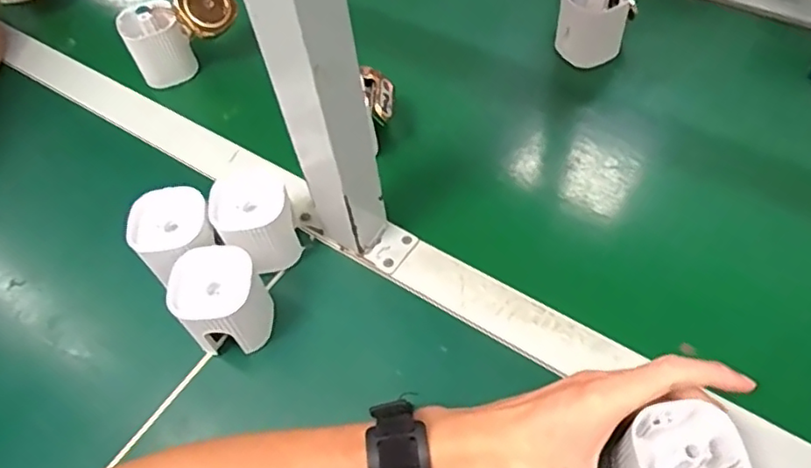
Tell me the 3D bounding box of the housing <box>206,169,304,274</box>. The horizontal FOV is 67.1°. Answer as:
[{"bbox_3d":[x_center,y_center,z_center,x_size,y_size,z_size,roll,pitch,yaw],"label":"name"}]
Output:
[{"bbox_3d":[-0.113,-0.008,0.465,0.054,0.067,0.060,-28,56,-14],"label":"housing"}]

